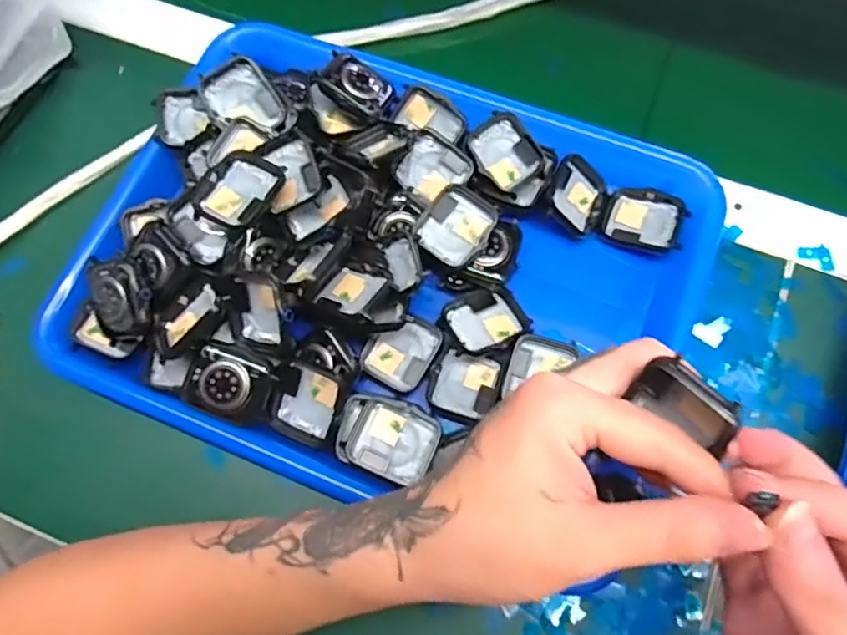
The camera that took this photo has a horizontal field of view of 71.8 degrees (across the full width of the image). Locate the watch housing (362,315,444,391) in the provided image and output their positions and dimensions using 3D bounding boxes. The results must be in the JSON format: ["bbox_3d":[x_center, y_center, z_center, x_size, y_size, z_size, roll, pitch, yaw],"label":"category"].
[{"bbox_3d":[-0.013,0.019,0.330,0.038,0.010,0.040,24,74,10],"label":"watch housing"}]

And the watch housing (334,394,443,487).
[{"bbox_3d":[-0.018,0.064,0.307,0.051,0.022,0.038,20,73,9],"label":"watch housing"}]

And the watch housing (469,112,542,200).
[{"bbox_3d":[0.049,-0.097,0.346,0.036,0.008,0.042,-43,94,-6],"label":"watch housing"}]

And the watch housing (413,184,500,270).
[{"bbox_3d":[0.019,-0.050,0.333,0.037,0.016,0.045,28,75,11],"label":"watch housing"}]

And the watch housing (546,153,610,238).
[{"bbox_3d":[0.091,-0.073,0.348,0.038,0.011,0.043,36,74,-22],"label":"watch housing"}]

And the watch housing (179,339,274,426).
[{"bbox_3d":[-0.099,0.033,0.299,0.041,0.015,0.036,22,74,9],"label":"watch housing"}]

